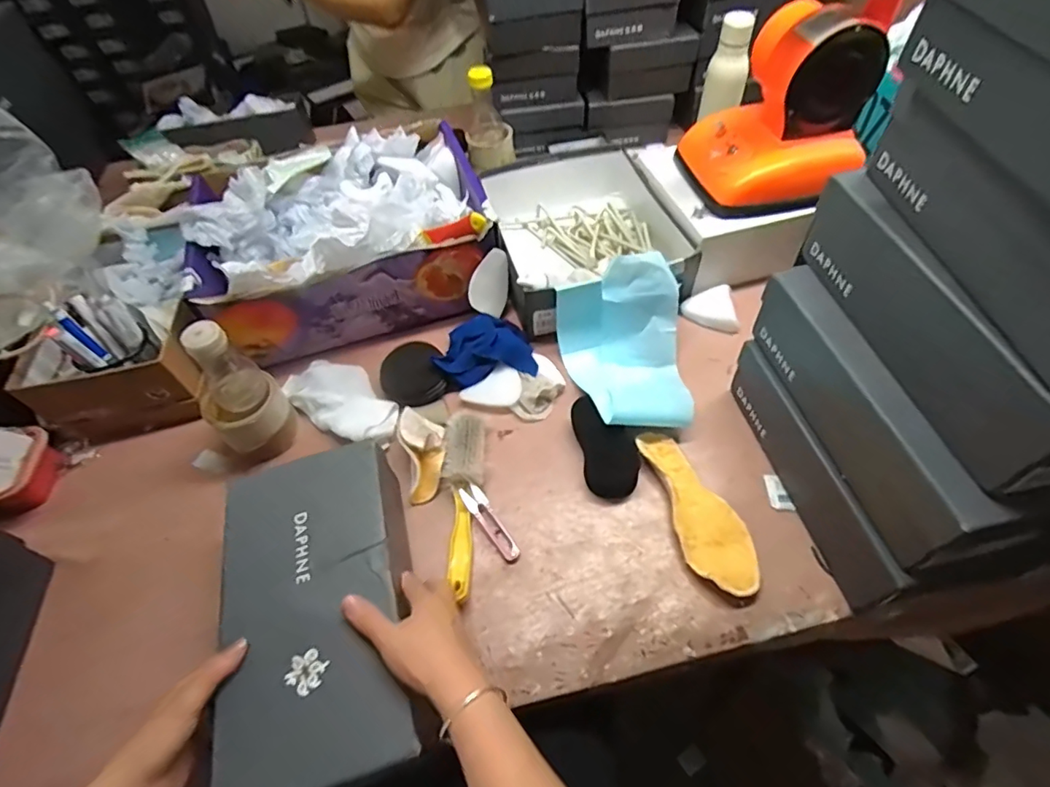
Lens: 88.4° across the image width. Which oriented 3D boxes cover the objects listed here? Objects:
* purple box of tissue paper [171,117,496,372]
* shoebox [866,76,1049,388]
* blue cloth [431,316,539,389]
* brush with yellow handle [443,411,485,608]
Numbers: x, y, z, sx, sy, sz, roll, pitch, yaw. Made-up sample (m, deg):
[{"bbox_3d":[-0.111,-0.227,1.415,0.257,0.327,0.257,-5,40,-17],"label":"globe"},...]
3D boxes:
[{"bbox_3d":[-0.256,-0.227,0.780,0.390,0.177,0.339,-19,55,-9],"label":"purple box of tissue paper"},{"bbox_3d":[0.388,-0.123,0.374,0.165,0.093,0.296,-7,54,0],"label":"shoebox"},{"bbox_3d":[-0.055,-0.064,0.741,0.132,0.037,0.105,-7,54,0],"label":"blue cloth"},{"bbox_3d":[-0.067,0.121,0.621,0.047,0.035,0.220,-7,54,0],"label":"brush with yellow handle"}]

